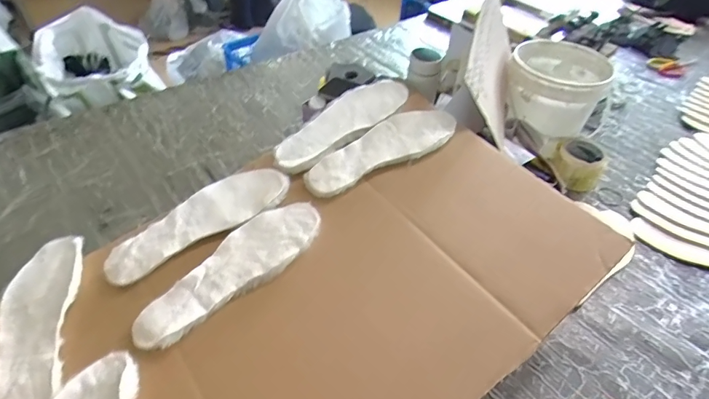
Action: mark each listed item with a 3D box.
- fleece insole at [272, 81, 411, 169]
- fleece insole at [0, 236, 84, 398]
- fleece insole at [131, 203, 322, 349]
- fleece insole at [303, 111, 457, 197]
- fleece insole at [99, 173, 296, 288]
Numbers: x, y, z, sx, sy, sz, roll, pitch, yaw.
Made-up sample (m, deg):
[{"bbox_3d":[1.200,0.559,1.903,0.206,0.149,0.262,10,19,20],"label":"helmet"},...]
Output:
[{"bbox_3d":[-0.022,-0.138,0.759,0.272,0.013,0.093,-37,57,-20],"label":"fleece insole"},{"bbox_3d":[-0.411,0.163,0.554,0.096,0.012,0.268,-14,52,-17],"label":"fleece insole"},{"bbox_3d":[-0.172,0.096,0.598,0.281,0.013,0.098,-37,58,-23],"label":"fleece insole"},{"bbox_3d":[0.042,-0.089,0.722,0.275,0.030,0.089,-27,51,-15],"label":"fleece insole"},{"bbox_3d":[-0.240,0.027,0.655,0.282,0.016,0.097,-31,53,-18],"label":"fleece insole"}]

